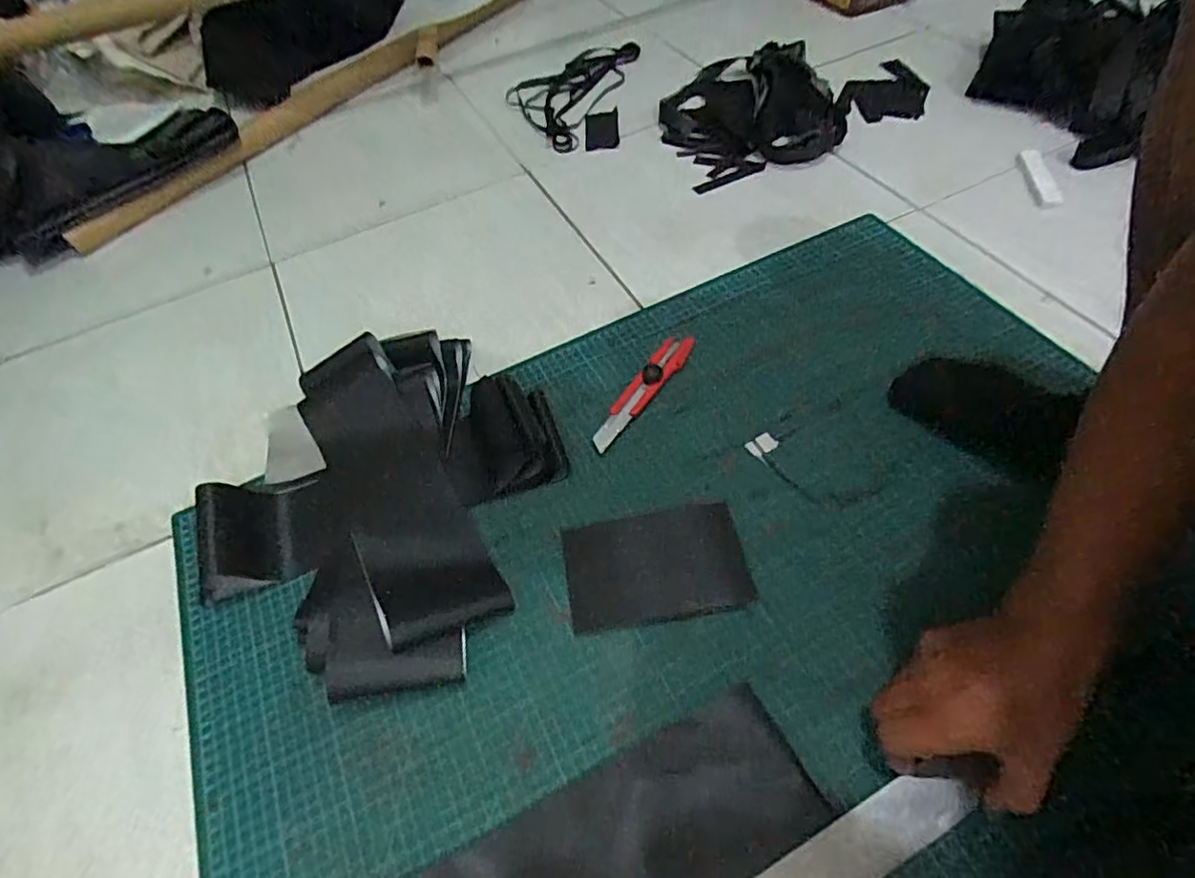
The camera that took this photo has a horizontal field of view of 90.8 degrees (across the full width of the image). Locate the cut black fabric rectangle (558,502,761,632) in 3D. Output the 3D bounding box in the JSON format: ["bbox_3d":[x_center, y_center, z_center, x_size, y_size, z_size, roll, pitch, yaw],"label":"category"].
[{"bbox_3d":[0.051,0.112,0.526,0.155,0.007,0.100,-10,56,-2],"label":"cut black fabric rectangle"}]

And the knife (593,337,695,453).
[{"bbox_3d":[0.050,-0.055,0.629,0.034,0.009,0.172,28,63,21],"label":"knife"}]

